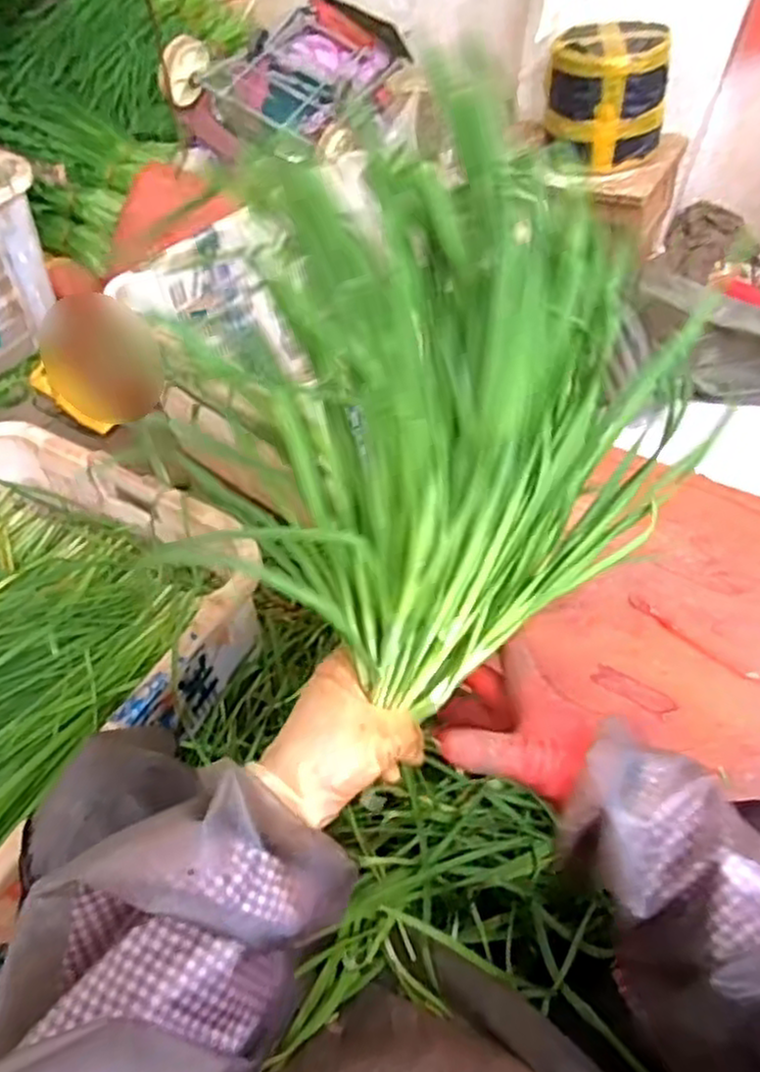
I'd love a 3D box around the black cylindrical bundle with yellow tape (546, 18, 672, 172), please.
[{"bbox_3d":[0.444,-0.869,1.438,0.235,0.188,0.228,15,54,11],"label":"black cylindrical bundle with yellow tape"}]

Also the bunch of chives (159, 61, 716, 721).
[{"bbox_3d":[0.037,-0.096,0.490,0.368,0.326,0.130,-44,28,-26],"label":"bunch of chives"}]

